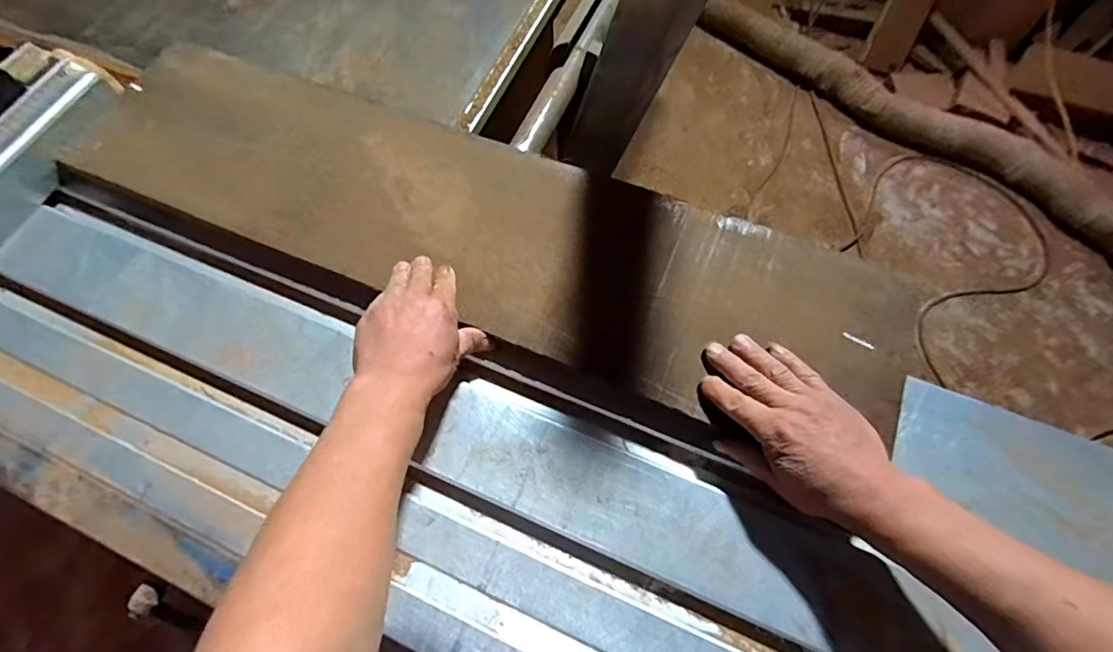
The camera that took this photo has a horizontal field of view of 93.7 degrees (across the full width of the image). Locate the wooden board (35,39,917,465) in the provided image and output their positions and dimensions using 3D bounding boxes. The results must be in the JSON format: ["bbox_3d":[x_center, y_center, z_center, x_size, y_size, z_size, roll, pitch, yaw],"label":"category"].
[{"bbox_3d":[-0.093,-0.106,0.533,0.870,0.015,0.216,20,68,10],"label":"wooden board"}]

